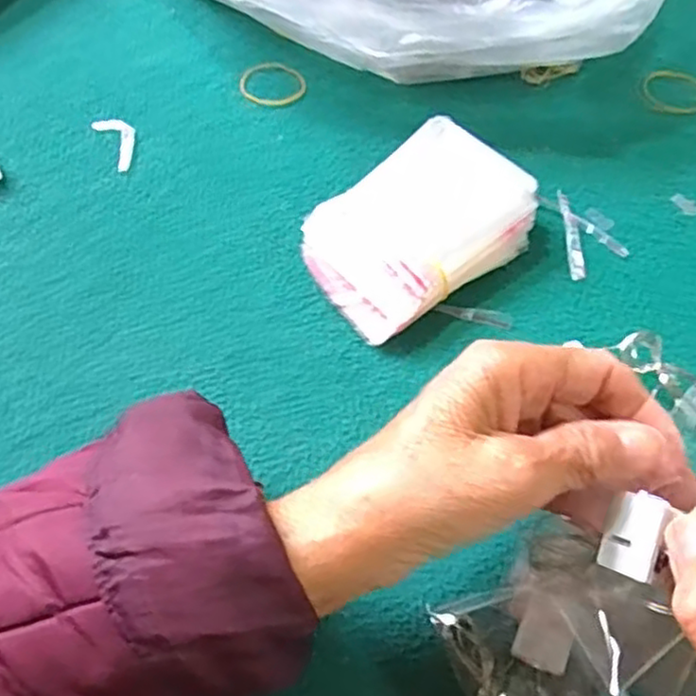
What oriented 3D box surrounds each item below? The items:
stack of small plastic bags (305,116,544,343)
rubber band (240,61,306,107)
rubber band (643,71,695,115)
[{"bbox_3d":[0.037,-0.065,0.372,0.120,0.037,0.081,-34,63,-20],"label":"stack of small plastic bags"},{"bbox_3d":[-0.050,-0.179,0.469,0.045,0.004,0.042,0,57,0],"label":"rubber band"},{"bbox_3d":[0.219,-0.170,0.462,0.043,0.005,0.041,0,57,0],"label":"rubber band"}]

